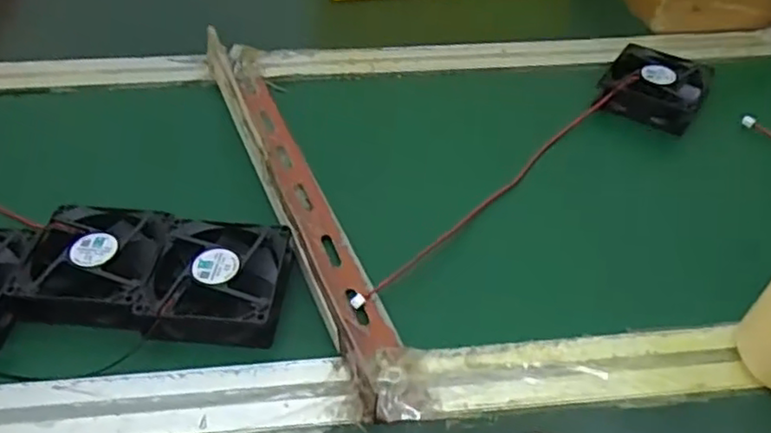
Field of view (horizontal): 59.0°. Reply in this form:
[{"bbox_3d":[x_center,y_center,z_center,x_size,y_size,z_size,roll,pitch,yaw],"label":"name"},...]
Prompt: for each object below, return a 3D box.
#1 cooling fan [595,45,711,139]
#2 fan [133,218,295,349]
[{"bbox_3d":[0.232,-0.113,0.585,0.079,0.023,0.079,25,50,25],"label":"cooling fan"},{"bbox_3d":[-0.103,0.038,0.428,0.080,0.027,0.089,2,44,4],"label":"fan"}]

